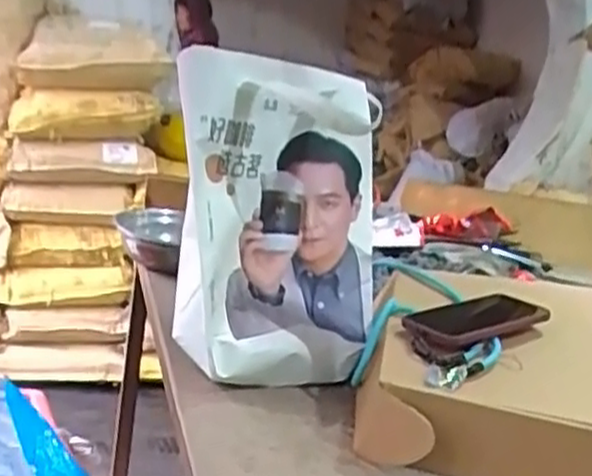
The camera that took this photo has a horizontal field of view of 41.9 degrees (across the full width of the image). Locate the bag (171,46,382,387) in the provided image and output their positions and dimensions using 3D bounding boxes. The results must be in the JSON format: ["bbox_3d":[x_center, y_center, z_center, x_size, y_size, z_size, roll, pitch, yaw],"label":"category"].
[{"bbox_3d":[-0.031,-0.007,0.851,0.225,0.347,0.158,6,12,-15],"label":"bag"}]

